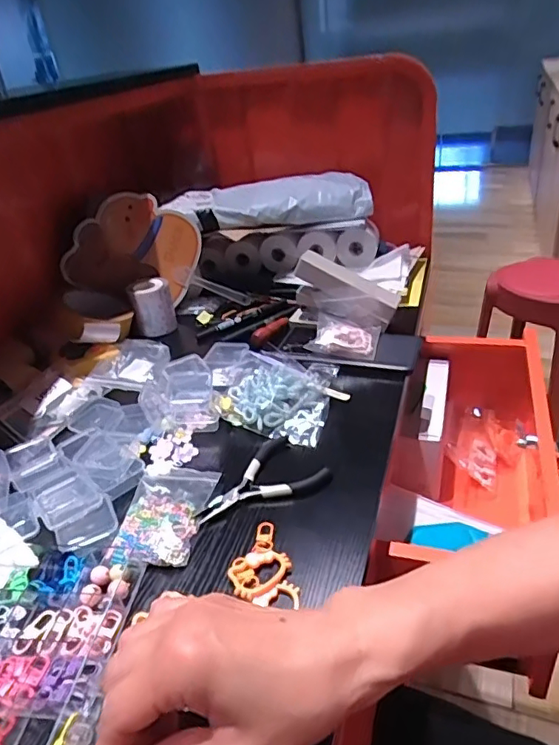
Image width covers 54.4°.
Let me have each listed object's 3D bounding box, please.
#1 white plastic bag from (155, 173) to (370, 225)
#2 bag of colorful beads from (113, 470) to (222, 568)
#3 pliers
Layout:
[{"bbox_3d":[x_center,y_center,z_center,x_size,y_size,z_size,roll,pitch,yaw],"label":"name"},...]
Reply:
[{"bbox_3d":[-0.015,-0.242,0.770,0.284,0.040,0.117,-4,32,6],"label":"white plastic bag"},{"bbox_3d":[-0.093,0.110,0.437,0.066,0.011,0.094,1,32,13],"label":"bag of colorful beads"},{"bbox_3d":[-0.019,0.092,0.453,0.104,0.013,0.069,-26,36,-28],"label":"pliers"}]

